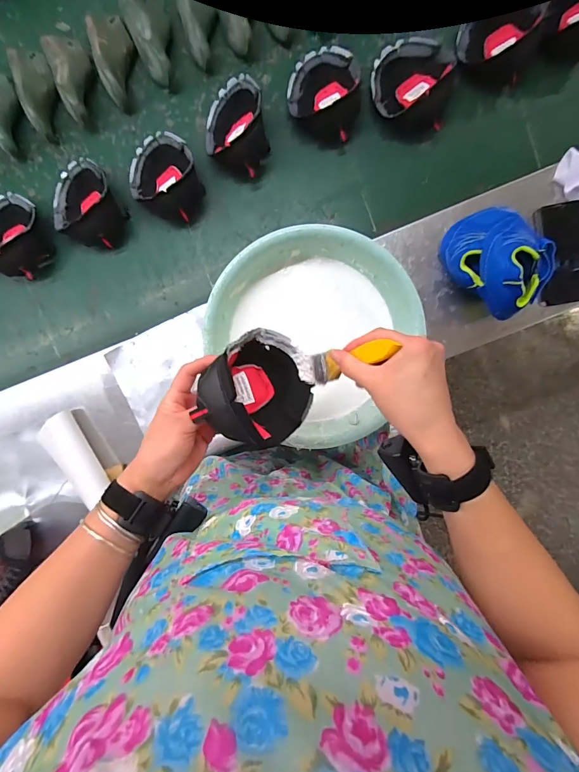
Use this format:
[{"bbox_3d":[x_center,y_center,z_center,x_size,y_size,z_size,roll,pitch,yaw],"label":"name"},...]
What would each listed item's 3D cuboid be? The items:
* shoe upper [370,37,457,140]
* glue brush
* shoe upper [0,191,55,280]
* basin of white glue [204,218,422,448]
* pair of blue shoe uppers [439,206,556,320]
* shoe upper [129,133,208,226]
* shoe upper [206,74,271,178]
[{"bbox_3d":[0.197,-0.488,0.587,0.124,0.057,0.141,-1,95,-1],"label":"shoe upper"},{"bbox_3d":[0.054,-0.026,0.374,0.016,0.146,0.037,-24,96,-30],"label":"glue brush"},{"bbox_3d":[-0.471,-0.256,0.598,0.125,0.064,0.132,22,95,-3],"label":"shoe upper"},{"bbox_3d":[0.044,-0.086,0.555,0.296,0.113,0.270,0,95,-1],"label":"basin of white glue"},{"bbox_3d":[0.313,-0.193,0.555,0.111,0.129,0.174,-15,95,0],"label":"pair of blue shoe uppers"},{"bbox_3d":[-0.206,-0.345,0.595,0.144,0.063,0.124,36,94,-4],"label":"shoe upper"},{"bbox_3d":[-0.087,-0.427,0.588,0.108,0.068,0.151,-10,95,0],"label":"shoe upper"}]

